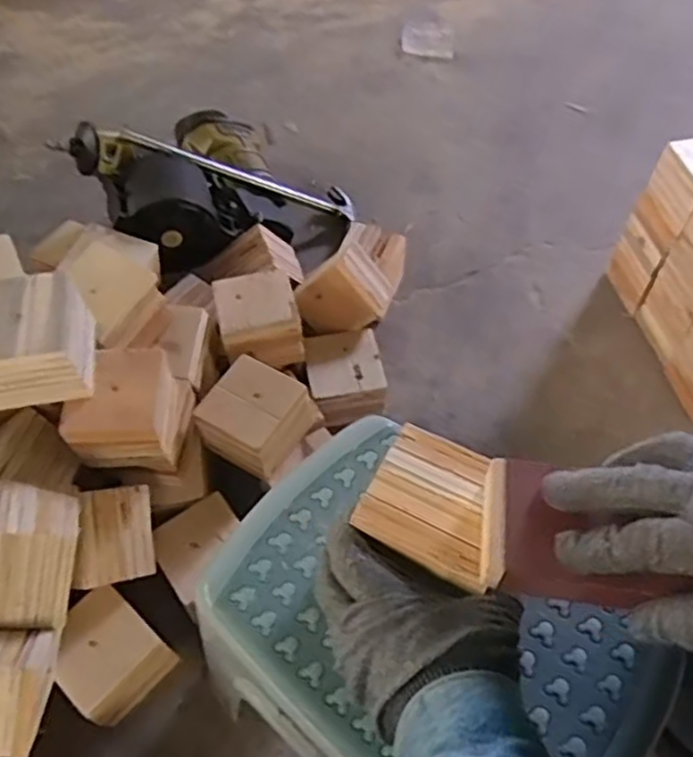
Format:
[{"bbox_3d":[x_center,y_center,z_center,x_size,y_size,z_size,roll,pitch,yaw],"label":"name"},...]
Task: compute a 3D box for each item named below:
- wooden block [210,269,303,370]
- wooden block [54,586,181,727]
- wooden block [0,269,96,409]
[{"bbox_3d":[-0.106,-0.071,0.885,0.097,0.075,0.092,-11,56,-7],"label":"wooden block"},{"bbox_3d":[-0.242,0.289,0.738,0.100,0.079,0.099,34,62,21],"label":"wooden block"},{"bbox_3d":[-0.301,-0.035,0.677,0.107,0.075,0.107,-5,56,-3],"label":"wooden block"}]

